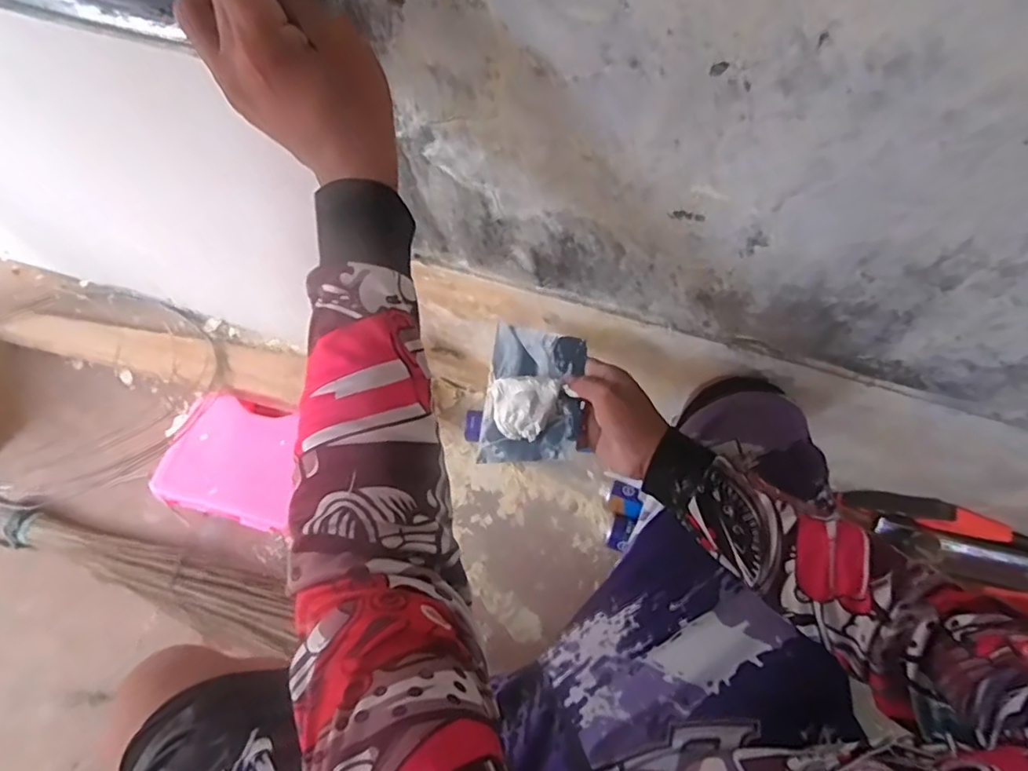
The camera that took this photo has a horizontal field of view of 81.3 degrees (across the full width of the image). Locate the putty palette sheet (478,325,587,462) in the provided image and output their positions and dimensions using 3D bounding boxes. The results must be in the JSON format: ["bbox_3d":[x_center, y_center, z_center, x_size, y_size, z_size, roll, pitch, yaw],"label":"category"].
[{"bbox_3d":[0.014,0.006,0.598,0.100,0.030,0.139,4,74,18],"label":"putty palette sheet"}]

